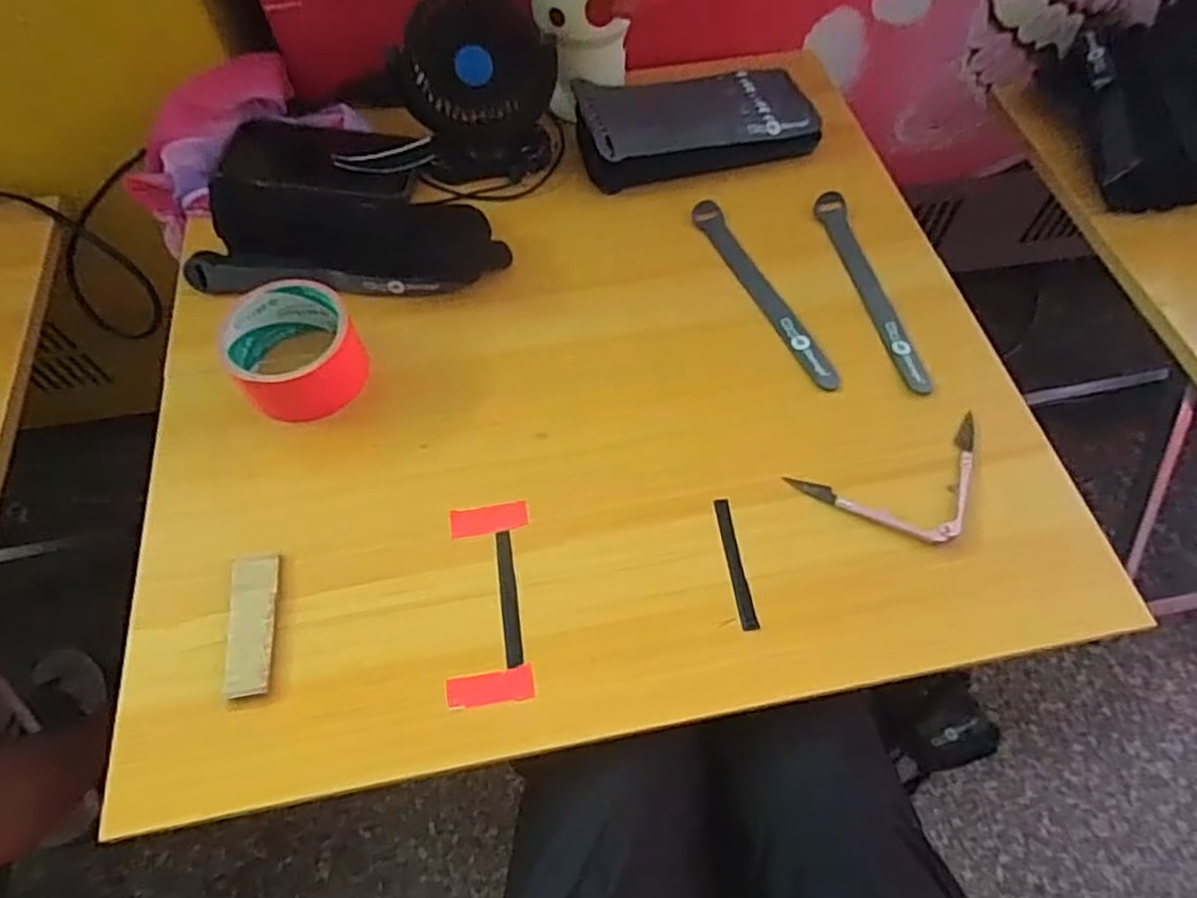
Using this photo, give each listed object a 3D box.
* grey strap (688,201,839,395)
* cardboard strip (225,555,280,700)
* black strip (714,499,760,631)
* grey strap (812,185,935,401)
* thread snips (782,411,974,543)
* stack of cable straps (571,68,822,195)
[{"bbox_3d":[0.122,-0.120,0.533,0.023,0.006,0.193,-23,63,-3],"label":"grey strap"},{"bbox_3d":[-0.202,0.101,0.409,0.025,0.005,0.081,-7,59,-9],"label":"cardboard strip"},{"bbox_3d":[0.083,0.068,0.428,0.010,0.004,0.083,-7,60,-3],"label":"black strip"},{"bbox_3d":[0.205,-0.123,0.531,0.024,0.008,0.194,-9,61,-4],"label":"grey strap"},{"bbox_3d":[0.199,0.026,0.447,0.135,0.011,0.073,-17,61,-8],"label":"thread snips"},{"bbox_3d":[0.083,-0.280,0.598,0.202,0.041,0.098,-14,61,-7],"label":"stack of cable straps"}]

